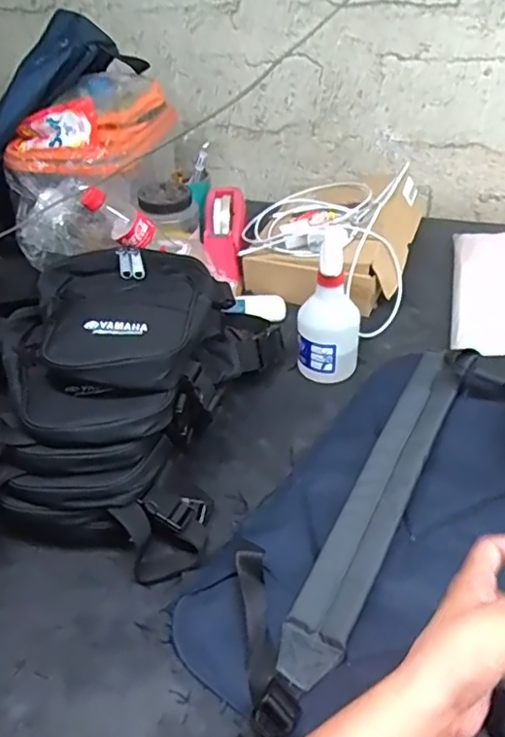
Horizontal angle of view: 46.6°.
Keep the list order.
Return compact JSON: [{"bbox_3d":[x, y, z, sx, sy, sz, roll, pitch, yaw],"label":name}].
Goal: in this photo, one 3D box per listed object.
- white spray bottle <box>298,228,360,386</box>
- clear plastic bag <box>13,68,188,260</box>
[{"bbox_3d":[0.094,-0.070,0.734,0.073,0.175,0.067,-26,43,-25],"label":"white spray bottle"},{"bbox_3d":[-0.261,-0.399,0.946,0.201,0.080,0.267,4,39,10],"label":"clear plastic bag"}]

